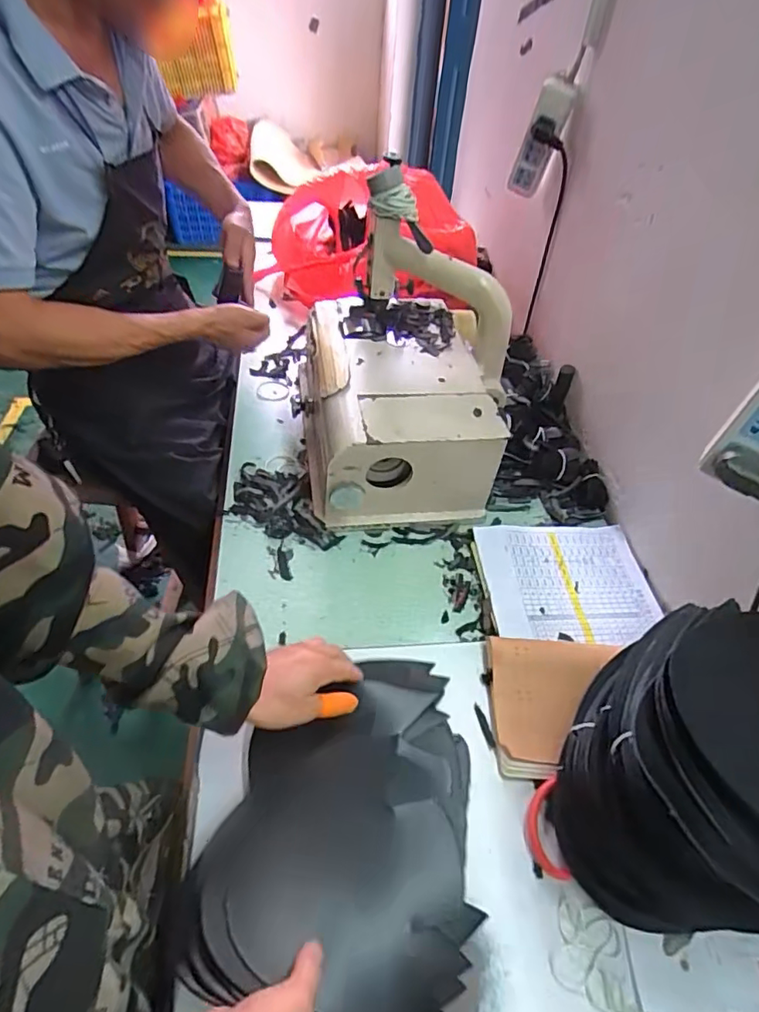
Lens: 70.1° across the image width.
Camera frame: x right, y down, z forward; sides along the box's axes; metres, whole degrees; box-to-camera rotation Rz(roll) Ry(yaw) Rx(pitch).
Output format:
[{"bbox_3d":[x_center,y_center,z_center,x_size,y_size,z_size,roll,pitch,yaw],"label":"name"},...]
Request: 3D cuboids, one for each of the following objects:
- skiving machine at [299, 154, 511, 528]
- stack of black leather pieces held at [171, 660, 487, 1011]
[{"bbox_3d":[0.040,-0.192,0.726,0.288,0.308,0.322,-6,50,-9],"label":"skiving machine"},{"bbox_3d":[-0.022,0.257,0.474,0.210,0.060,0.280,11,49,6],"label":"stack of black leather pieces held"}]

